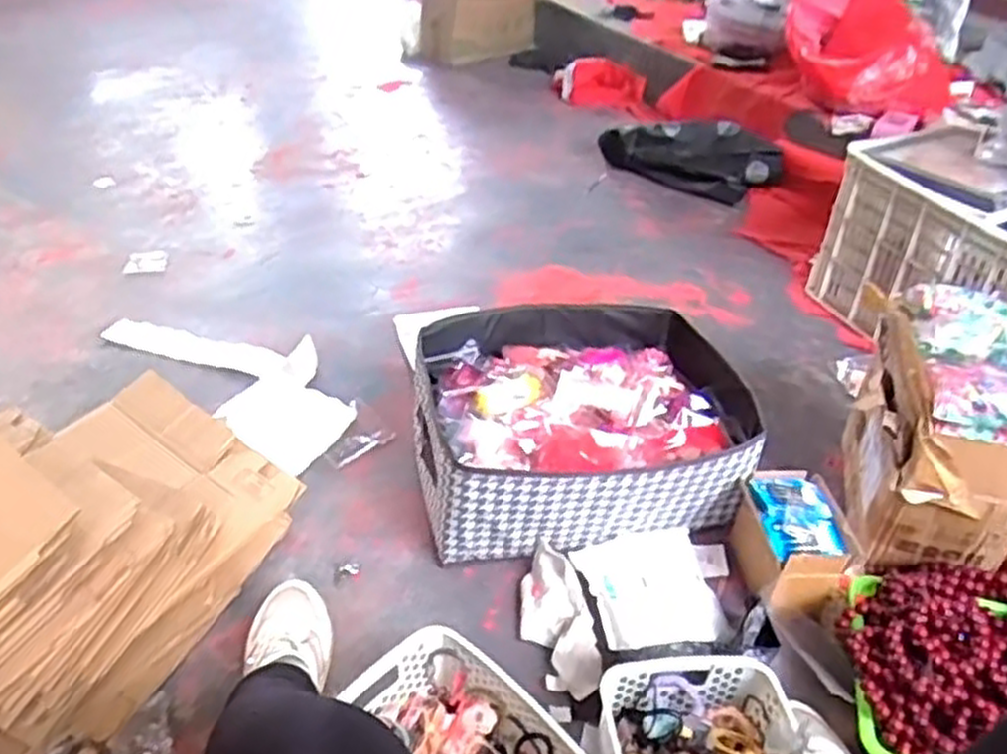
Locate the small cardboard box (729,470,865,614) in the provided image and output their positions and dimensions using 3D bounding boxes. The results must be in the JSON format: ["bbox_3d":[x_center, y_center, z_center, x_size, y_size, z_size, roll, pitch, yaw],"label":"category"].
[{"bbox_3d":[0.356,0.208,0.980,0.113,0.102,0.160,2,37,-1],"label":"small cardboard box"}]

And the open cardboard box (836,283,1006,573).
[{"bbox_3d":[0.550,0.089,1.016,0.196,0.285,0.263,8,38,5],"label":"open cardboard box"}]

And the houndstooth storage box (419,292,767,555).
[{"bbox_3d":[0.099,0.072,1.114,0.417,0.173,0.362,-7,39,-14],"label":"houndstooth storage box"}]

